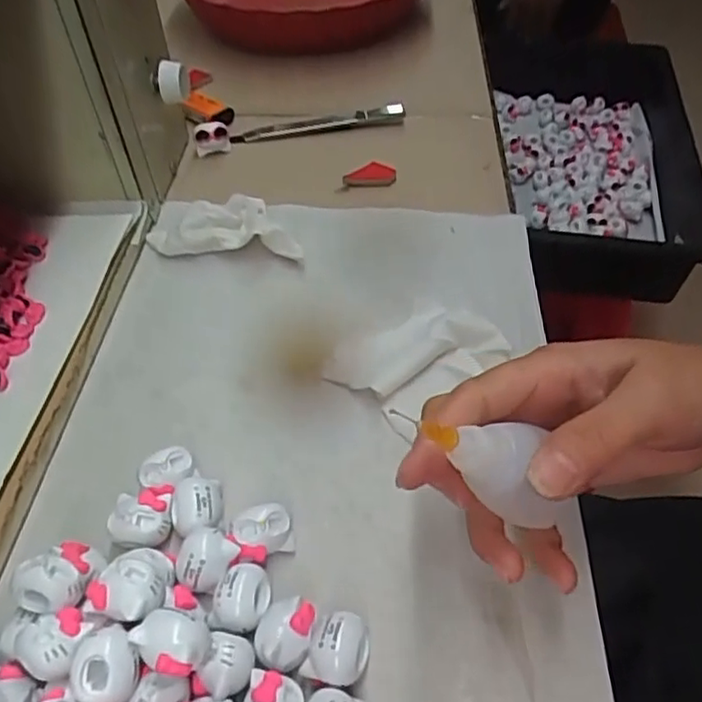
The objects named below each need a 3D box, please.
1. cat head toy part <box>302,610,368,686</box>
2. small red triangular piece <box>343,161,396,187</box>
[{"bbox_3d":[-0.005,0.111,0.239,0.022,0.018,0.024,5,51,10],"label":"cat head toy part"},{"bbox_3d":[0.012,-0.123,0.448,0.037,0.010,0.018,-11,50,-3],"label":"small red triangular piece"}]

